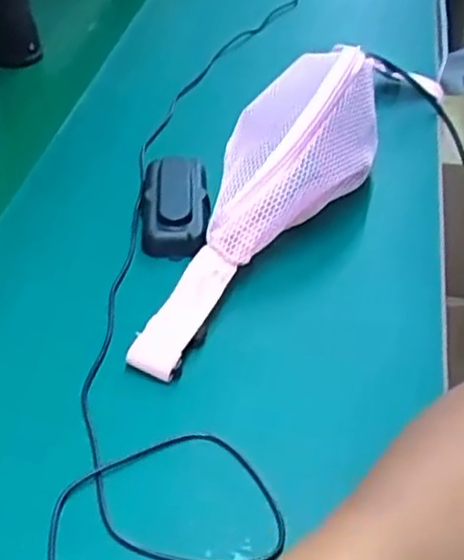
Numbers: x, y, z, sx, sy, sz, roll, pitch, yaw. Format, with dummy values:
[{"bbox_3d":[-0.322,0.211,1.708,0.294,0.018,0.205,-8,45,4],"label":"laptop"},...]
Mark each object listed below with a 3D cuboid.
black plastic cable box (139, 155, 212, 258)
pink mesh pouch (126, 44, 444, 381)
[{"bbox_3d":[-0.045,-0.060,0.588,0.051,0.023,0.103,-1,44,-4],"label":"black plastic cable box"},{"bbox_3d":[0.027,-0.073,0.551,0.113,0.073,0.345,23,61,20],"label":"pink mesh pouch"}]

